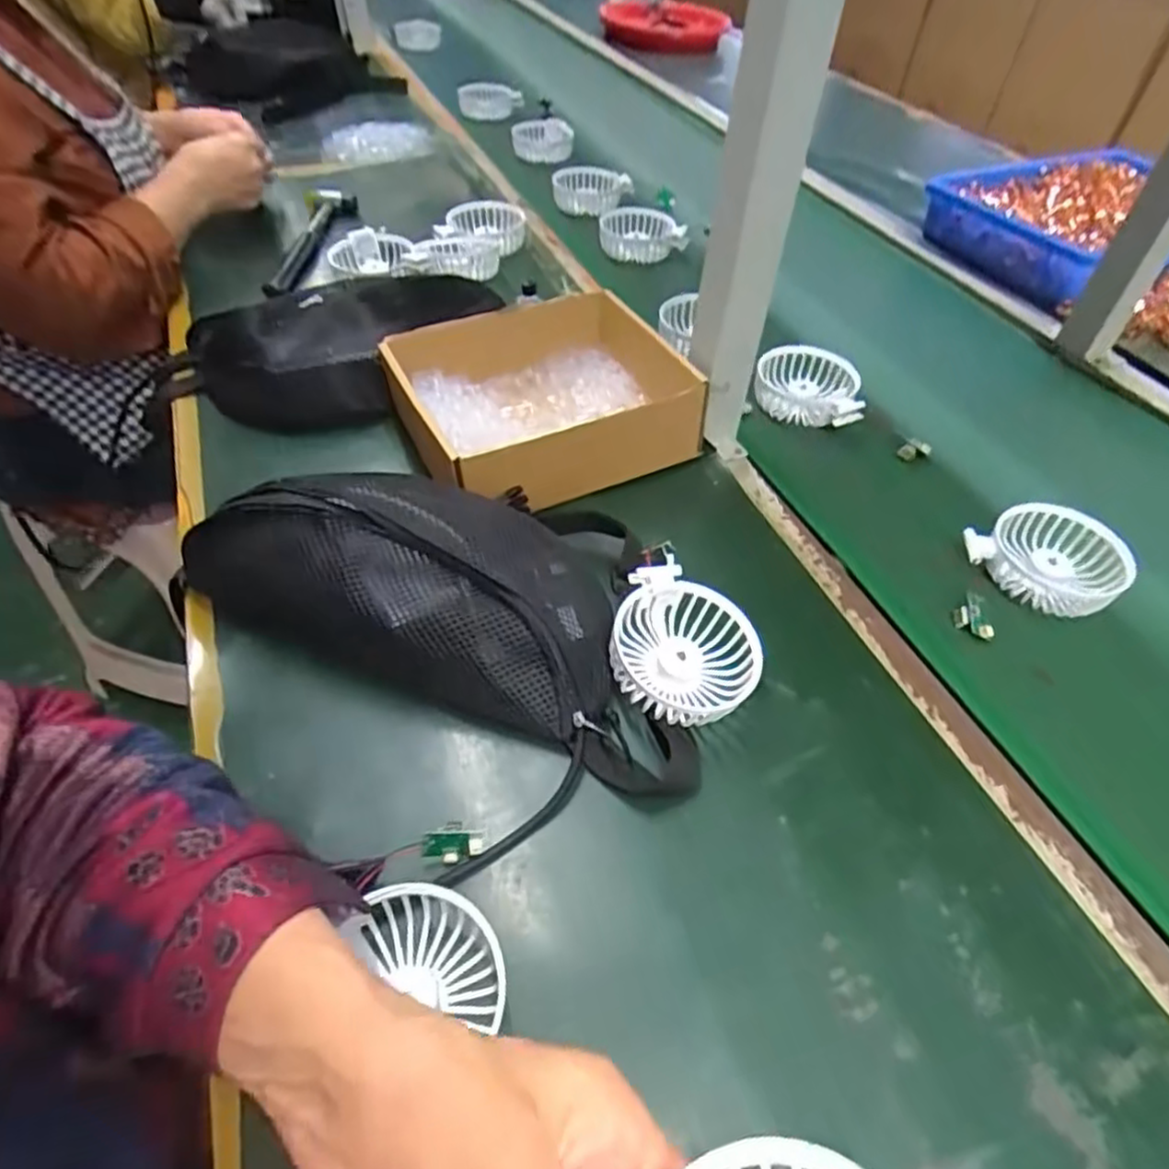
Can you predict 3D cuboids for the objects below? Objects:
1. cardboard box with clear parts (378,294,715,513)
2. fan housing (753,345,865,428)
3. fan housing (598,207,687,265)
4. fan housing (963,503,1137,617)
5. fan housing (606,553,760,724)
[{"bbox_3d":[-0.028,-0.149,0.584,0.218,0.077,0.177,-20,52,-15],"label":"cardboard box with clear parts"},{"bbox_3d":[0.199,-0.176,0.643,0.089,0.033,0.095,7,50,7],"label":"fan housing"},{"bbox_3d":[0.066,-0.415,0.839,0.096,0.034,0.089,-3,49,-5],"label":"fan housing"},{"bbox_3d":[0.332,-0.015,0.512,0.100,0.029,0.085,-22,53,-17],"label":"fan housing"},{"bbox_3d":[0.060,0.041,0.435,0.087,0.045,0.089,22,54,18],"label":"fan housing"}]

